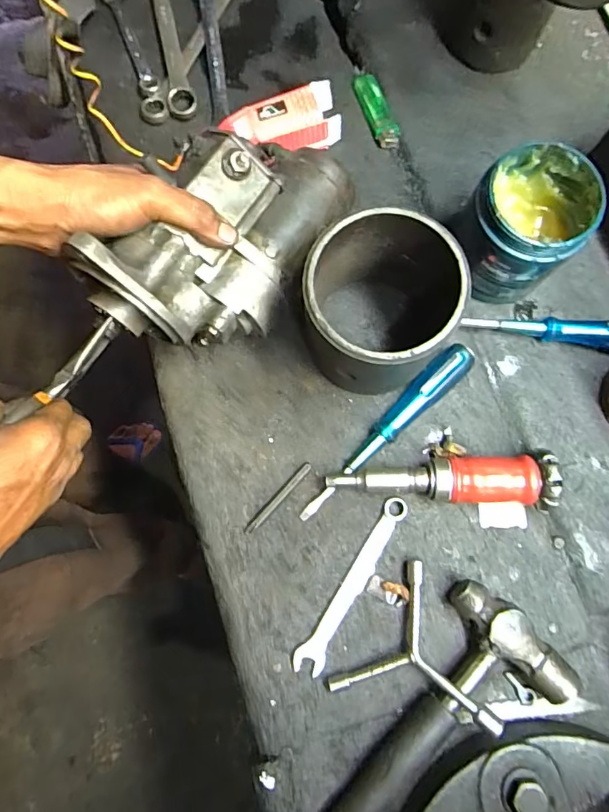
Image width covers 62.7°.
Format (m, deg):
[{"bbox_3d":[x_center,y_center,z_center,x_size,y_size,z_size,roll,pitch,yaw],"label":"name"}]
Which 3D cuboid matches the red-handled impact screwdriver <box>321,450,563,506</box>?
[{"bbox_3d":[0.109,0.057,0.408,0.178,0.041,0.041,2,80,-1],"label":"red-handled impact screwdriver"}]

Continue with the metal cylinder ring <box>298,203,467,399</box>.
[{"bbox_3d":[0.057,-0.079,0.392,0.103,0.125,0.121,19,80,2],"label":"metal cylinder ring"}]

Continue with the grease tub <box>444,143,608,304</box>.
[{"bbox_3d":[0.175,-0.143,0.412,0.090,0.101,0.084,0,80,-1],"label":"grease tub"}]

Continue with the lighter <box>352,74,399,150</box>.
[{"bbox_3d":[0.070,-0.285,0.485,0.022,0.009,0.081,-19,81,-5],"label":"lighter"}]

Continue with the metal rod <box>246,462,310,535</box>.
[{"bbox_3d":[-0.022,0.078,0.421,0.007,0.008,0.075,43,83,8],"label":"metal rod"}]

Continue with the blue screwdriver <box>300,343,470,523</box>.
[{"bbox_3d":[0.066,0.020,0.422,0.193,0.028,0.023,-43,83,-8],"label":"blue screwdriver"}]

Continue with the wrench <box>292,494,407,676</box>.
[{"bbox_3d":[0.038,0.143,0.405,0.024,0.007,0.153,30,80,4],"label":"wrench"}]

